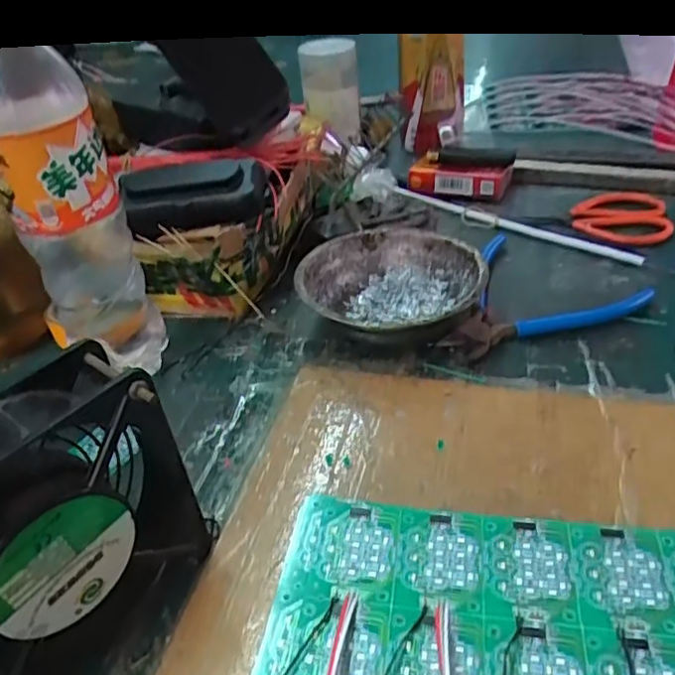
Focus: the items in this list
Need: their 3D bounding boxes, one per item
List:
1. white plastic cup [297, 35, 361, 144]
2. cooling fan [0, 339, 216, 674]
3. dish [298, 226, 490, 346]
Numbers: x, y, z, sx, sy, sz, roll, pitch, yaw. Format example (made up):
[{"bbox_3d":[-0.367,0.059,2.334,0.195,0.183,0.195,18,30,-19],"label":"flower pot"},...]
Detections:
[{"bbox_3d":[-0.006,-0.250,0.649,0.059,0.097,0.052,-6,37,2],"label":"white plastic cup"},{"bbox_3d":[-0.117,0.082,0.253,0.048,0.118,0.119,26,48,36],"label":"cooling fan"},{"bbox_3d":[0.037,-0.031,0.440,0.122,0.040,0.123,-5,37,3],"label":"dish"}]

